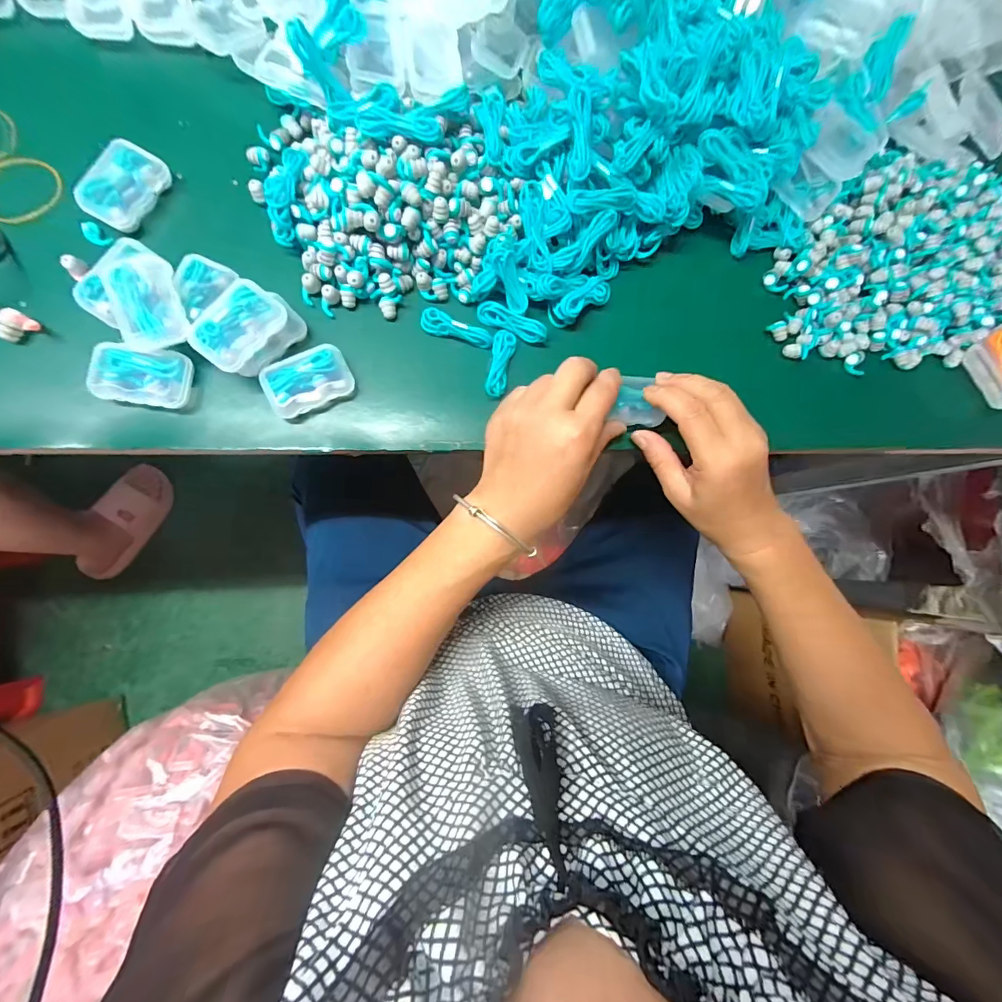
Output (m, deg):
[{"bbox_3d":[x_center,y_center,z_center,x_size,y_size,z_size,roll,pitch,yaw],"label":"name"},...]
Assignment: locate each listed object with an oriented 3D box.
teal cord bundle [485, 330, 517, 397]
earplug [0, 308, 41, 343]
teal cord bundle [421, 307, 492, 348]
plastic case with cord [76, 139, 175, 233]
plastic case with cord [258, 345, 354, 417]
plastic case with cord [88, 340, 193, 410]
[{"bbox_3d":[0.000,-0.099,0.310,0.016,0.009,0.048,12,83,-6],"label":"teal cord bundle"},{"bbox_3d":[-0.299,-0.107,0.266,0.015,0.011,0.019,17,82,-6],"label":"earplug"},{"bbox_3d":[-0.032,-0.122,0.309,0.051,0.006,0.015,21,82,-5],"label":"teal cord bundle"},{"bbox_3d":[-0.248,-0.207,0.284,0.037,0.011,0.055,31,81,-4],"label":"plastic case with cord"},{"bbox_3d":[-0.129,-0.081,0.289,0.054,0.013,0.034,-29,89,-9],"label":"plastic case with cord"},{"bbox_3d":[-0.229,-0.080,0.275,0.053,0.016,0.036,8,83,-7],"label":"plastic case with cord"}]

